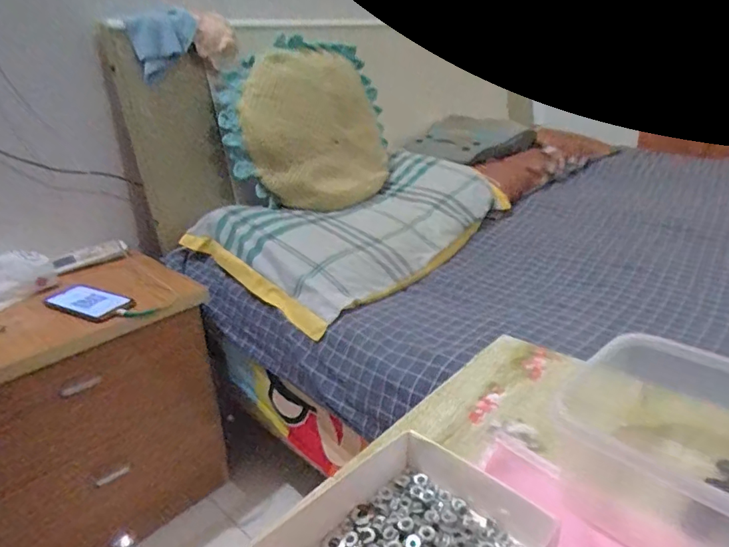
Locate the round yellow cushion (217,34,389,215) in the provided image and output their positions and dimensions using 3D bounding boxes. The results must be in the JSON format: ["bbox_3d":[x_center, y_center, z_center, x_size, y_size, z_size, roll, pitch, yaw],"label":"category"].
[{"bbox_3d":[-0.143,-0.380,1.280,0.433,0.171,0.561,0,65,-12],"label":"round yellow cushion"}]

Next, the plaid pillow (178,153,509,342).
[{"bbox_3d":[0.022,-0.113,1.139,0.401,0.122,0.710,20,33,41],"label":"plaid pillow"}]

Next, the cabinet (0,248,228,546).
[{"bbox_3d":[-0.517,0.231,0.902,0.449,0.363,0.365,-23,31,-37],"label":"cabinet"}]

